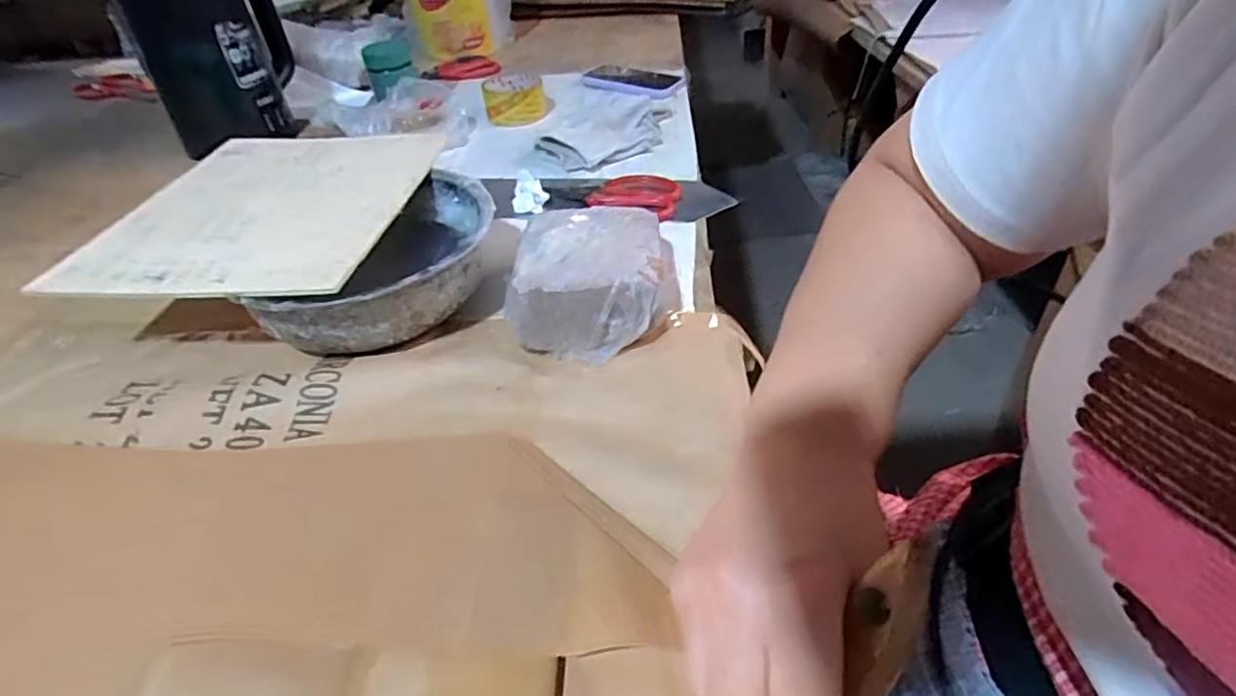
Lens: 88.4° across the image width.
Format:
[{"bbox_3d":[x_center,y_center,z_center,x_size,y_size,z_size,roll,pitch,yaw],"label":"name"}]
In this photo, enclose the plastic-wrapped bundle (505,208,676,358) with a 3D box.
[{"bbox_3d":[-0.021,-0.063,0.524,0.123,0.058,0.154,-2,40,2],"label":"plastic-wrapped bundle"}]

